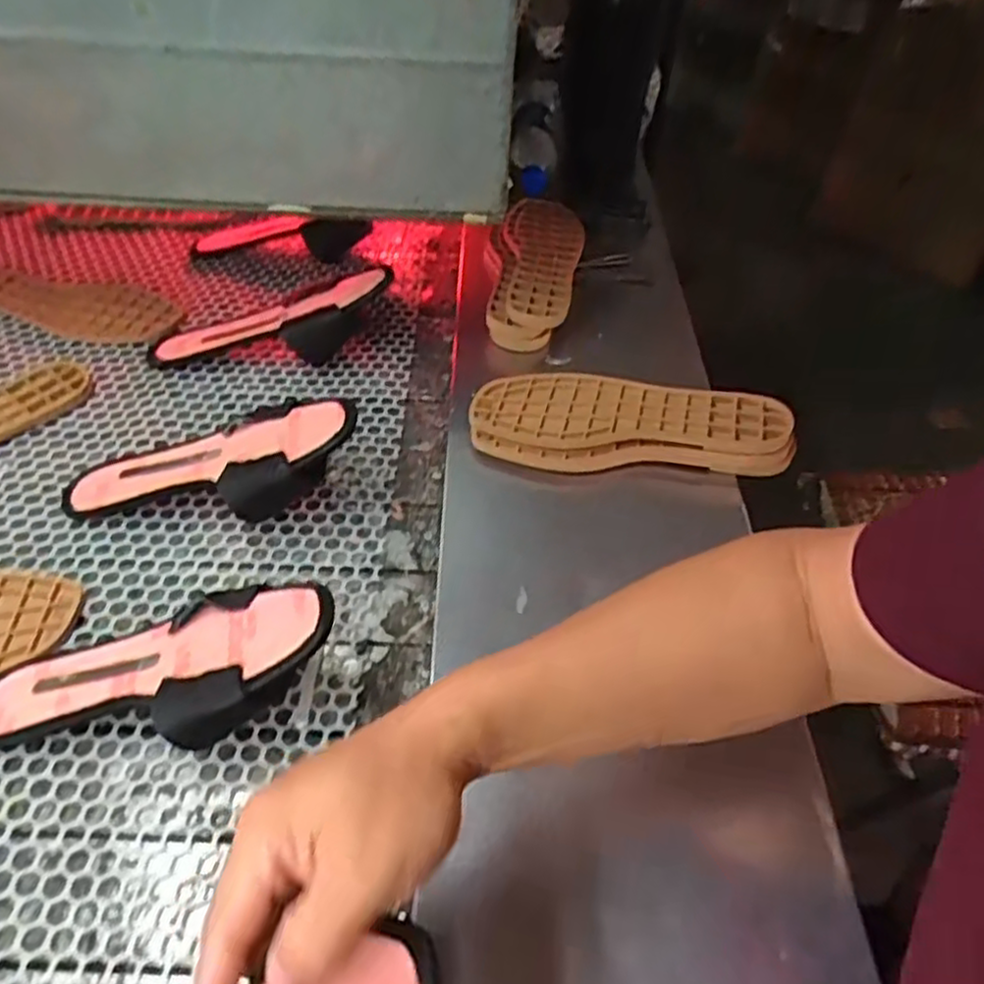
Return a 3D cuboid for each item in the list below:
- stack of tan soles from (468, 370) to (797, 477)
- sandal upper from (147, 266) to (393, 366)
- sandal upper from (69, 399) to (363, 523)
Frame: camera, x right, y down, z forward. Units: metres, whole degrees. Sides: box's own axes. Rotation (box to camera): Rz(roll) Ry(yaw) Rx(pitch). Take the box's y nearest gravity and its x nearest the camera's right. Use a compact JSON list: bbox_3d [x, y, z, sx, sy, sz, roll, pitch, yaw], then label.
[{"bbox_3d":[0.111,-0.065,0.607,0.249,0.047,0.090,6,50,1],"label":"stack of tan soles"},{"bbox_3d":[-0.217,-0.167,0.728,0.245,0.066,0.076,-9,48,7],"label":"sandal upper"},{"bbox_3d":[-0.222,-0.016,0.596,0.258,0.064,0.100,-8,47,14],"label":"sandal upper"}]

